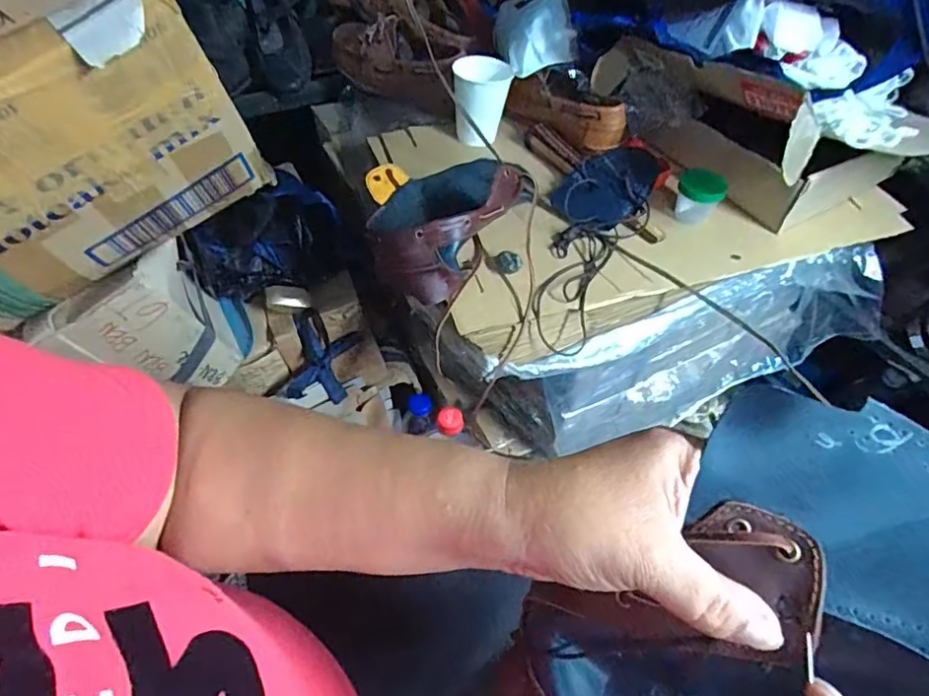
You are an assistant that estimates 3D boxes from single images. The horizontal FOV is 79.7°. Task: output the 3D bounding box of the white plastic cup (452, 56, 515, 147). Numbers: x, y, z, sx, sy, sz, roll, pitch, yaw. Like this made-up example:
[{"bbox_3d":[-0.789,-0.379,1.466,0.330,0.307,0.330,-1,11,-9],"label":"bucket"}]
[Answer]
[{"bbox_3d":[0.022,-0.306,0.695,0.071,0.084,0.063,0,50,1],"label":"white plastic cup"}]

